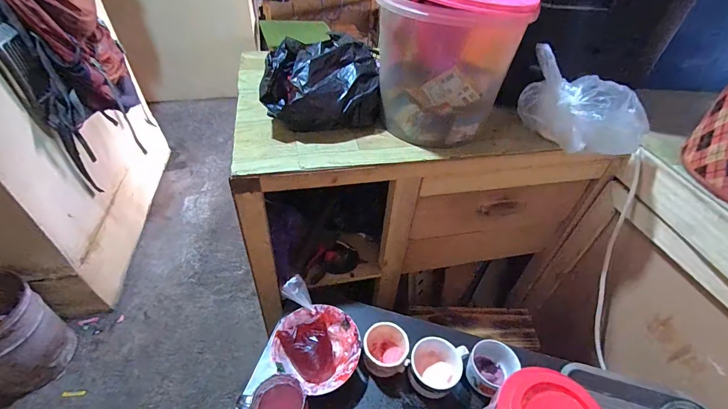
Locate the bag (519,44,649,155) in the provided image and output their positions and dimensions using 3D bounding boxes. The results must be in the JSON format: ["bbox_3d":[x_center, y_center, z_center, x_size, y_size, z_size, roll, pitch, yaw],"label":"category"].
[{"bbox_3d":[0.386,-0.171,0.629,0.215,0.124,0.123,32,52,26],"label":"bag"}]

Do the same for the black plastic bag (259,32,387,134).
[{"bbox_3d":[-0.078,-0.222,0.662,0.217,0.117,0.146,-6,45,-8],"label":"black plastic bag"}]

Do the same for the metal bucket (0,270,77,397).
[{"bbox_3d":[-1.266,0.448,1.228,0.349,0.344,0.284,20,47,17],"label":"metal bucket"}]

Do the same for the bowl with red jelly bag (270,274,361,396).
[{"bbox_3d":[-0.093,0.238,0.623,0.177,0.070,0.145,24,49,20],"label":"bowl with red jelly bag"}]

